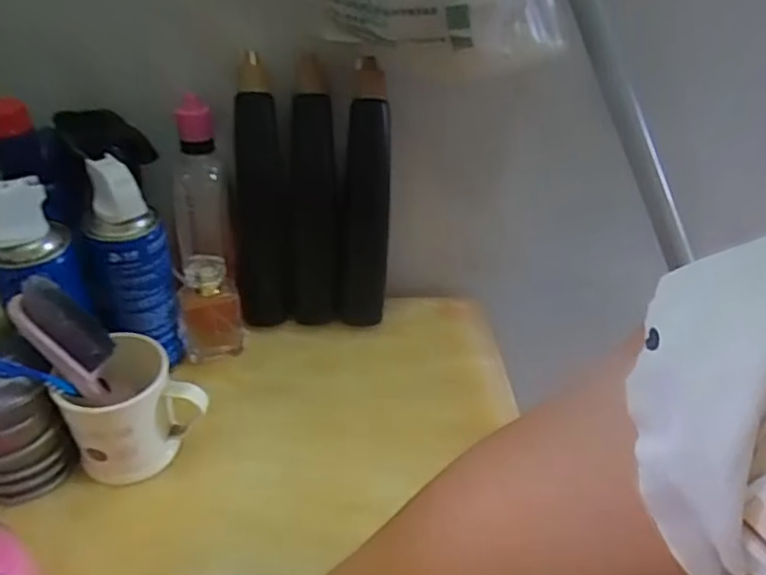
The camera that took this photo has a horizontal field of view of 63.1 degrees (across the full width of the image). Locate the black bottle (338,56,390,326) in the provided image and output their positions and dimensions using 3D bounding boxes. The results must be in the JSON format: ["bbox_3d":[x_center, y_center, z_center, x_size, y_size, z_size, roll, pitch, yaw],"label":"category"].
[{"bbox_3d":[-0.016,-0.073,0.642,0.051,0.322,0.041,3,37,-2],"label":"black bottle"}]

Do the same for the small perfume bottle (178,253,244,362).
[{"bbox_3d":[-0.165,0.020,0.599,0.054,0.113,0.032,0,38,-7],"label":"small perfume bottle"}]

